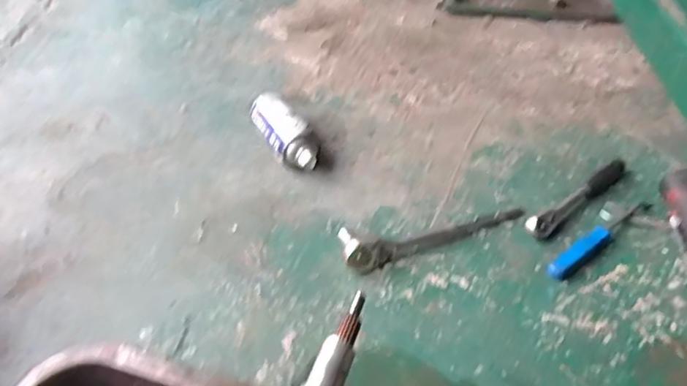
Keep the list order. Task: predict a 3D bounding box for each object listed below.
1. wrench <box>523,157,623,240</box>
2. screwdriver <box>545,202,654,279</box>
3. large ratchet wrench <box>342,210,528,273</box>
[{"bbox_3d":[0.306,0.001,0.756,0.202,0.029,0.032,-32,49,-28],"label":"wrench"},{"bbox_3d":[0.314,0.050,0.708,0.188,0.024,0.024,-30,48,-26],"label":"screwdriver"},{"bbox_3d":[0.112,0.038,0.733,0.237,0.039,0.065,-15,43,-11],"label":"large ratchet wrench"}]

